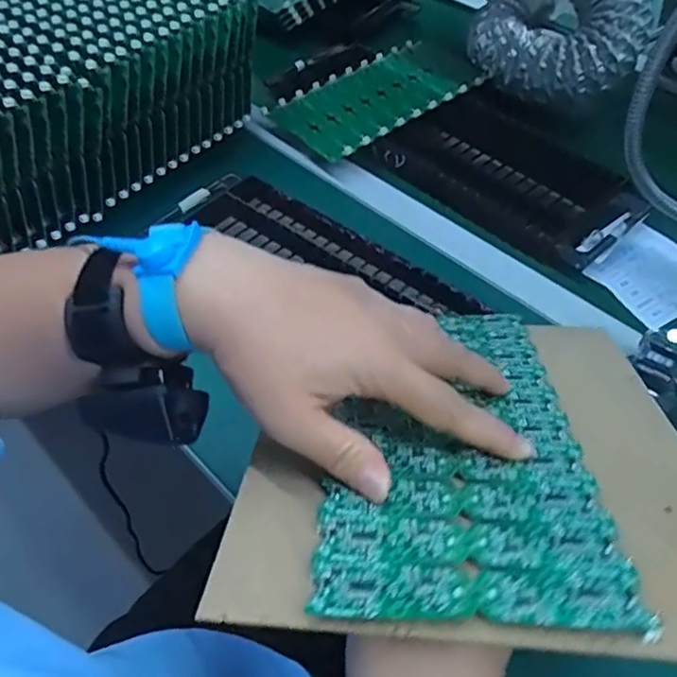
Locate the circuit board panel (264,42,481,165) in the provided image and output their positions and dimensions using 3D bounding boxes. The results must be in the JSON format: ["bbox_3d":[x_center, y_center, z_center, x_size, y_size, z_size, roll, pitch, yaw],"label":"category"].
[{"bbox_3d":[0.042,-0.285,0.710,0.235,0.018,0.132,-32,57,-21],"label":"circuit board panel"}]

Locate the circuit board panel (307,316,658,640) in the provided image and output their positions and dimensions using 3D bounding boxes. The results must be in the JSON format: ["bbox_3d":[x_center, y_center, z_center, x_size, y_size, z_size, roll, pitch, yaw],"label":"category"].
[{"bbox_3d":[0.060,0.046,0.325,0.122,0.004,0.243,0,28,4],"label":"circuit board panel"}]

